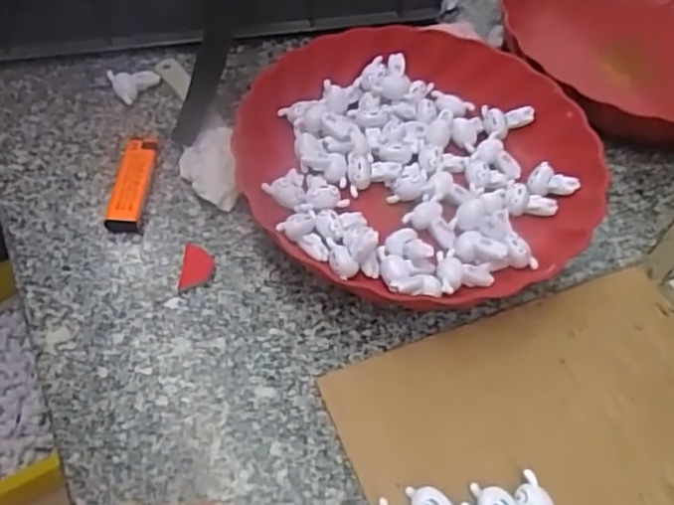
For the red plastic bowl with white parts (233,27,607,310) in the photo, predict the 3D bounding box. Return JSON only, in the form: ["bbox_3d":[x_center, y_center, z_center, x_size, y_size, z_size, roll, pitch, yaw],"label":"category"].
[{"bbox_3d":[0.062,-0.065,0.471,0.228,0.056,0.218,1,53,-2],"label":"red plastic bowl with white parts"}]

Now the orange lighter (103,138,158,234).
[{"bbox_3d":[-0.142,-0.051,0.472,0.022,0.016,0.085,3,53,-1],"label":"orange lighter"}]

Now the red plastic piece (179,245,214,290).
[{"bbox_3d":[-0.091,0.010,0.438,0.020,0.004,0.034,2,53,-2],"label":"red plastic piece"}]

